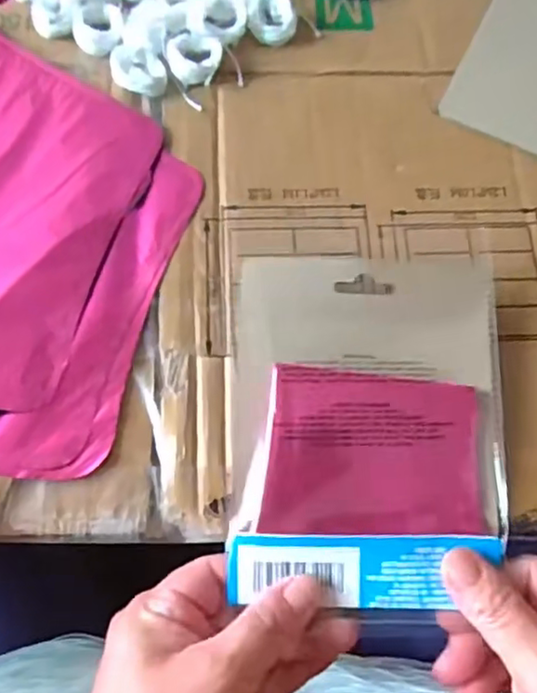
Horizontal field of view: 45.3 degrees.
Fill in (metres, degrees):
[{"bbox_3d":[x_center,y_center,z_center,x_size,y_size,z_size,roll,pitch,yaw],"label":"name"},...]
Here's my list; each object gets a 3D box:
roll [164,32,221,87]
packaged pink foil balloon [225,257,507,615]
[{"bbox_3d":[-0.041,-0.158,0.353,0.030,0.008,0.029,1,68,-2],"label":"roll"},{"bbox_3d":[0.044,0.028,0.285,0.118,0.018,0.160,1,68,-2],"label":"packaged pink foil balloon"}]

